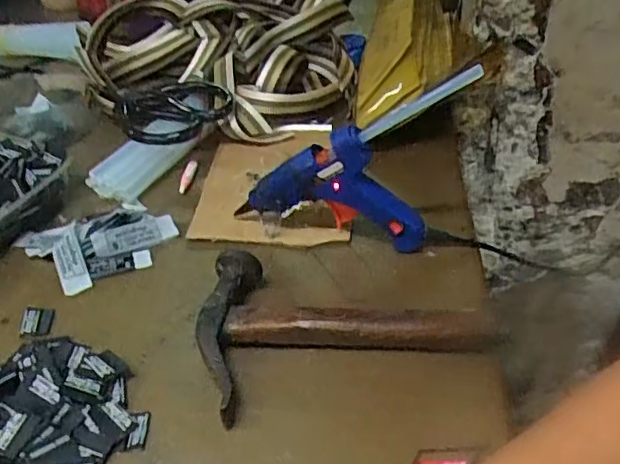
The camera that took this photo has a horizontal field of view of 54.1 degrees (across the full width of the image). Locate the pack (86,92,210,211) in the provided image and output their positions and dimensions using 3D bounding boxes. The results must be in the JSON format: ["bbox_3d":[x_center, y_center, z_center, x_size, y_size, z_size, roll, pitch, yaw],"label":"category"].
[{"bbox_3d":[-0.130,-0.077,0.537,0.050,0.029,0.138,21,56,25],"label":"pack"}]

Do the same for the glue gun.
[{"bbox_3d":[0.014,-0.032,0.446,0.143,0.092,0.024,6,39,9],"label":"glue gun"}]

